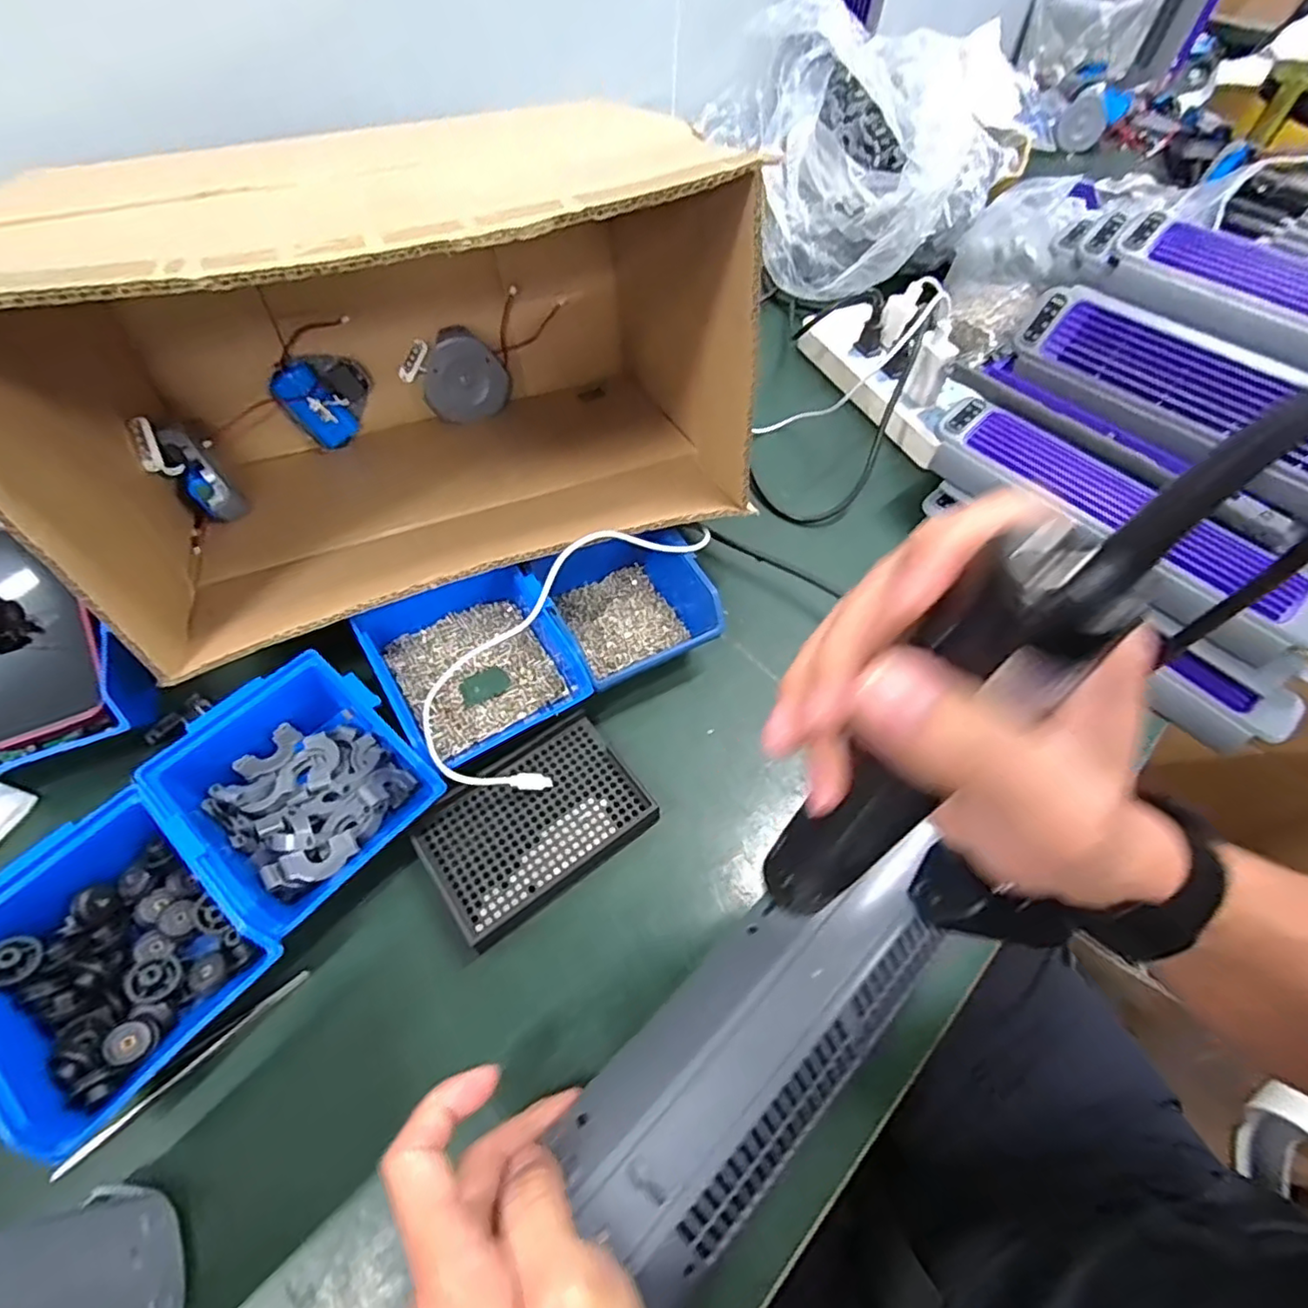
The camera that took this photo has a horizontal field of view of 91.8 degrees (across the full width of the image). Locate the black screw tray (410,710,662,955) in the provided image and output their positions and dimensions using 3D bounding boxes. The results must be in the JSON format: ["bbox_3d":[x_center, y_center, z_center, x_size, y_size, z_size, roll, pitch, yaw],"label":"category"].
[{"bbox_3d":[-0.075,0.105,0.404,0.134,0.013,0.092,-33,67,-20],"label":"black screw tray"}]

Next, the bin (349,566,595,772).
[{"bbox_3d":[-0.125,0.003,0.436,0.115,0.054,0.133,-29,65,-18],"label":"bin"}]

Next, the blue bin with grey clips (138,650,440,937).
[{"bbox_3d":[-0.213,0.078,0.385,0.133,0.053,0.116,39,65,18],"label":"blue bin with grey clips"}]

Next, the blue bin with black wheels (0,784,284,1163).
[{"bbox_3d":[-0.290,0.152,0.342,0.158,0.066,0.115,38,65,17],"label":"blue bin with black wheels"}]

